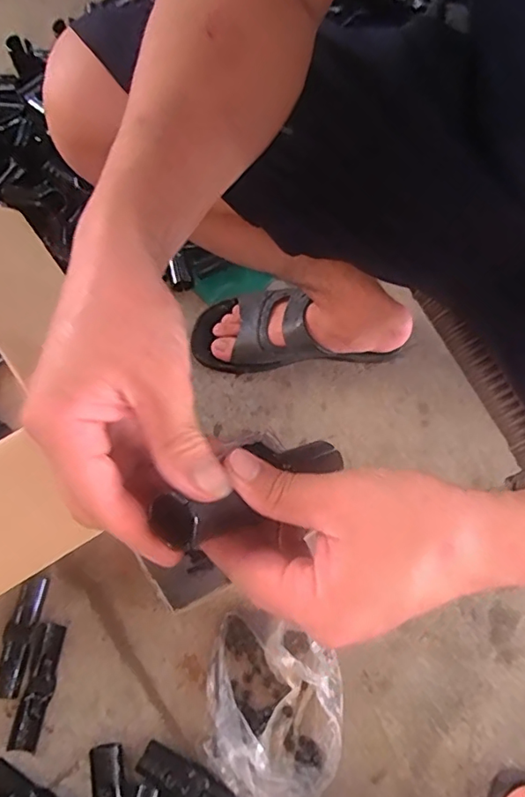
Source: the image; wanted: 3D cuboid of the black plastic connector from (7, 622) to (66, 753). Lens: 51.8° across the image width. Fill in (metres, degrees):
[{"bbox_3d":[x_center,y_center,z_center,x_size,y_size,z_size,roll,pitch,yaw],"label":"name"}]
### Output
[{"bbox_3d":[-0.249,0.319,0.601,0.030,0.012,0.127,12,73,3],"label":"black plastic connector"}]

